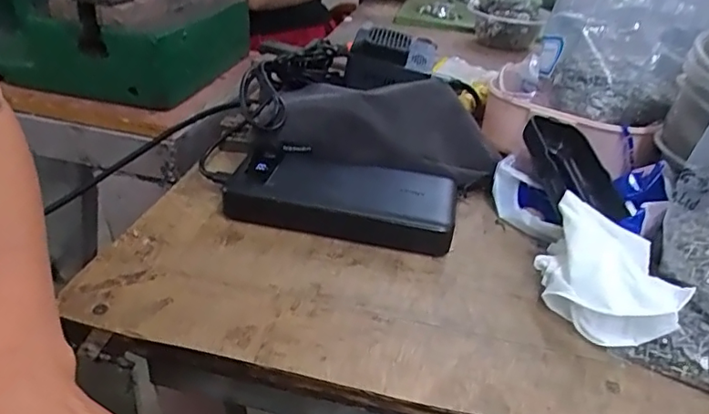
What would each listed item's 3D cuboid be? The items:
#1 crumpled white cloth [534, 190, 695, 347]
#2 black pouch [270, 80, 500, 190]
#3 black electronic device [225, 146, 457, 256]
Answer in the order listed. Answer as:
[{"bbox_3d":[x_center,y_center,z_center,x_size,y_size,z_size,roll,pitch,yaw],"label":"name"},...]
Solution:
[{"bbox_3d":[0.145,0.038,0.326,0.072,0.049,0.078,15,33,15],"label":"crumpled white cloth"},{"bbox_3d":[0.028,-0.069,0.450,0.176,0.039,0.102,12,32,10],"label":"black pouch"},{"bbox_3d":[-0.009,-0.006,0.394,0.155,0.022,0.071,12,32,10],"label":"black electronic device"}]

